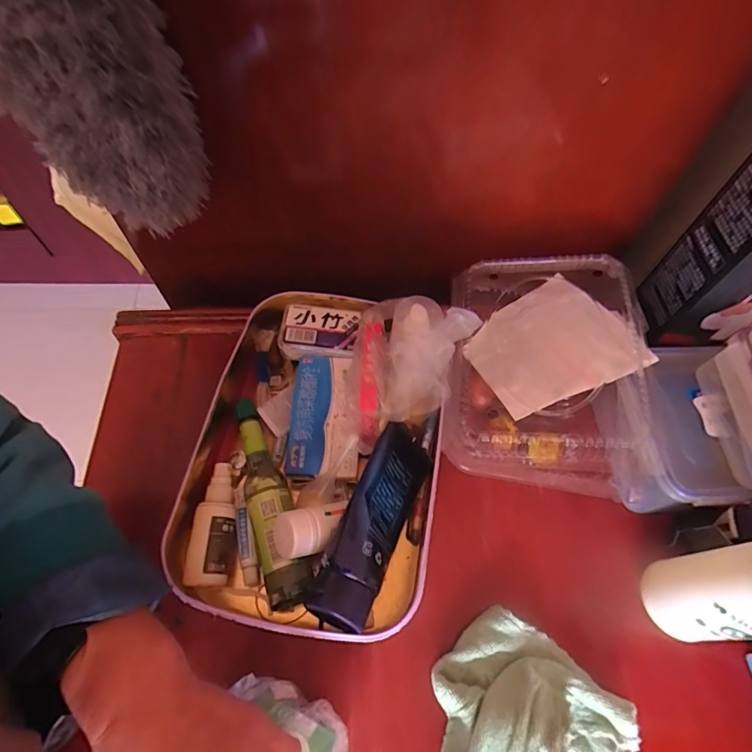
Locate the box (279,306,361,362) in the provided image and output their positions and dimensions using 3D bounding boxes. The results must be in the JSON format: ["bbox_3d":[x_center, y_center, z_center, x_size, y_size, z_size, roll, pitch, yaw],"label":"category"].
[{"bbox_3d":[-0.057,-0.044,0.454,0.076,0.019,0.052,3,62,0],"label":"box"}]

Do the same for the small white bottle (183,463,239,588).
[{"bbox_3d":[-0.135,0.125,0.379,0.031,0.031,0.097,3,62,-1],"label":"small white bottle"}]

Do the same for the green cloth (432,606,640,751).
[{"bbox_3d":[0.110,0.274,0.331,0.148,0.027,0.141,38,67,17],"label":"green cloth"}]

